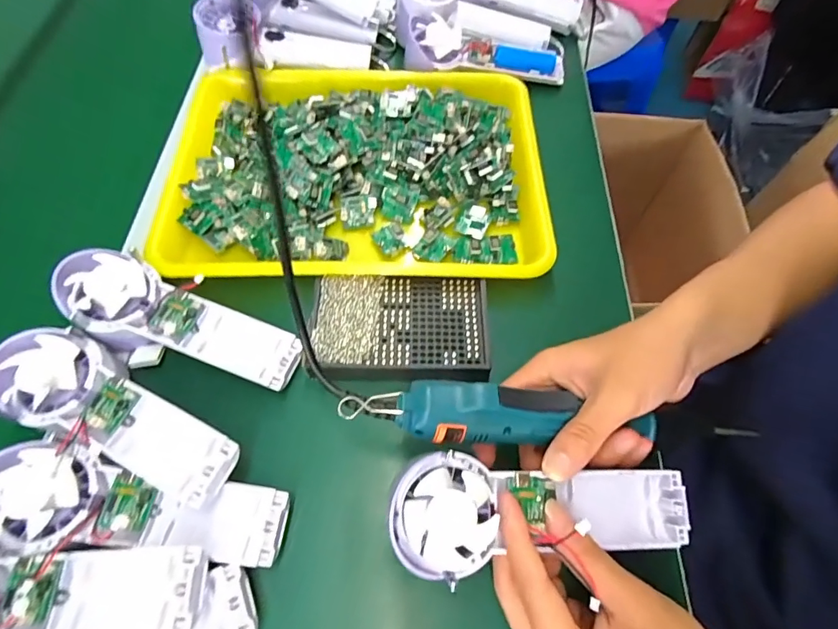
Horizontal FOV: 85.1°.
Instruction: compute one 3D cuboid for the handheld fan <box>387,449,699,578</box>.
[{"bbox_3d":[0.070,0.111,0.258,0.172,0.025,0.058,6,62,-13],"label":"handheld fan"}]

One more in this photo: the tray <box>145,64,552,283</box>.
[{"bbox_3d":[-0.061,-0.144,0.418,0.354,0.034,0.248,0,62,-1],"label":"tray"}]

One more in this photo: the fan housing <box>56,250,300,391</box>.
[{"bbox_3d":[-0.173,0.005,0.326,0.169,0.036,0.062,22,64,10],"label":"fan housing"}]

